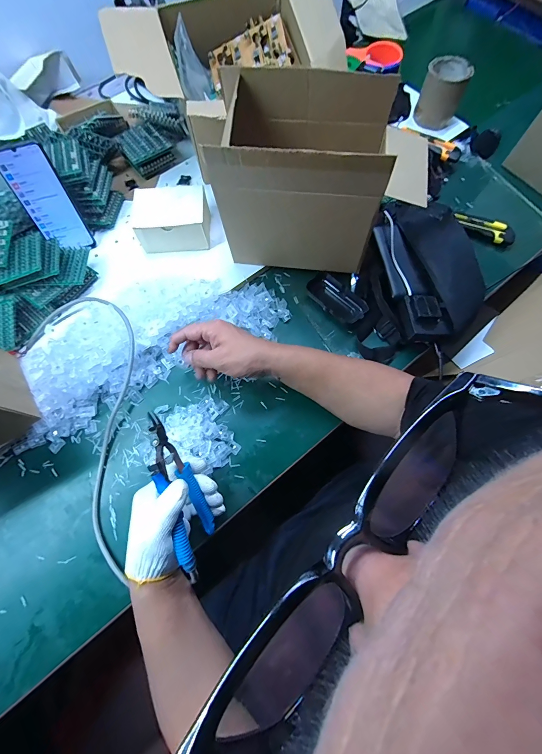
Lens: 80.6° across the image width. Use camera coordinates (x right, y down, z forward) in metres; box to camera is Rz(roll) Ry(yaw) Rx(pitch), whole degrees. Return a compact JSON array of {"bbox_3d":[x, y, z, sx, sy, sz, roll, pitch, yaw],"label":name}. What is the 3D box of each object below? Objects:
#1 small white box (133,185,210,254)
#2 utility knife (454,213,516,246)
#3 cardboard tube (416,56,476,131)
[{"bbox_3d":[-0.175,-0.281,0.568,0.133,0.060,0.097,-6,71,-2],"label":"small white box"},{"bbox_3d":[0.410,-0.284,0.611,0.110,0.016,0.037,27,73,9],"label":"utility knife"},{"bbox_3d":[0.350,-0.585,0.657,0.072,0.082,0.088,-43,76,-13],"label":"cardboard tube"}]

